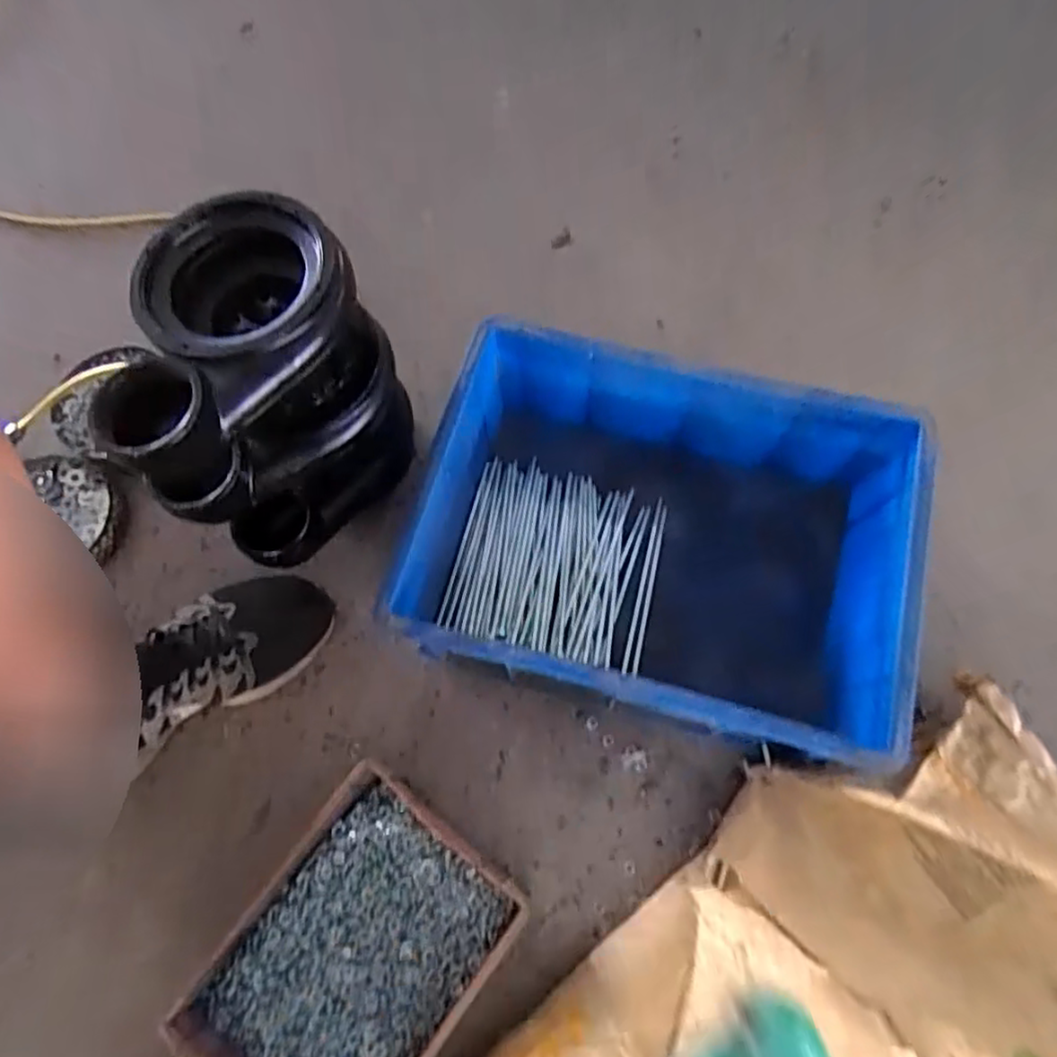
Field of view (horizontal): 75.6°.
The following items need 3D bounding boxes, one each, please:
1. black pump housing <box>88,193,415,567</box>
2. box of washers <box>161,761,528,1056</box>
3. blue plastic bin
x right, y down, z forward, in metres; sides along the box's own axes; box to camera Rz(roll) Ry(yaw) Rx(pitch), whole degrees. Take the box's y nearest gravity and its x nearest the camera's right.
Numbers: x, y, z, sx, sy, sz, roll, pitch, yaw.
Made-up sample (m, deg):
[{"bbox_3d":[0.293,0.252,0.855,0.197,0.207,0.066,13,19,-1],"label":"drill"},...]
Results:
[{"bbox_3d":[-0.204,-0.106,0.569,0.175,0.235,0.221,-6,69,-1],"label":"black pump housing"},{"bbox_3d":[-0.135,0.336,0.530,0.178,0.063,0.233,34,74,13],"label":"box of washers"},{"bbox_3d":[0.113,0.018,0.621,0.390,0.172,0.290,14,70,7],"label":"blue plastic bin"}]

